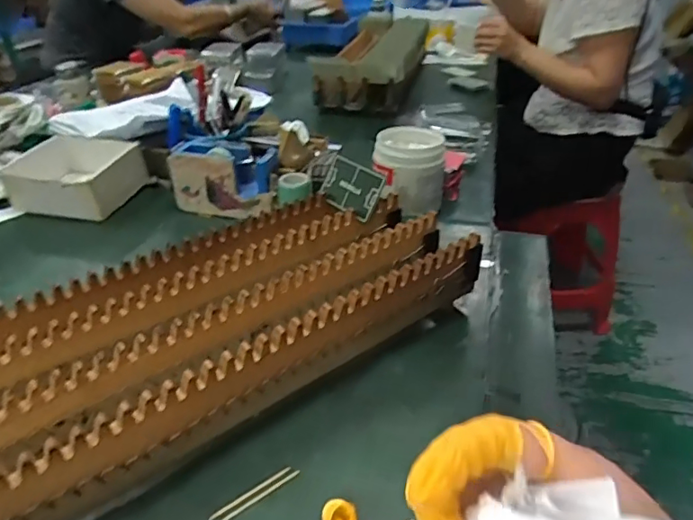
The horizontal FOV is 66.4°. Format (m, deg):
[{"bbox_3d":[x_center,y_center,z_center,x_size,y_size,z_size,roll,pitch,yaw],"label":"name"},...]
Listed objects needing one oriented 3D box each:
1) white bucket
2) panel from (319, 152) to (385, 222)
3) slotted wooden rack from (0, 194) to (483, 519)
[{"bbox_3d":[0.086,-0.125,0.720,0.092,0.081,0.090,4,34,7],"label":"white bucket"},{"bbox_3d":[0.005,-0.076,0.550,0.007,0.049,0.079,16,14,-48],"label":"panel"},{"bbox_3d":[-0.157,0.077,0.411,0.558,0.079,0.182,-25,41,-32],"label":"slotted wooden rack"}]

